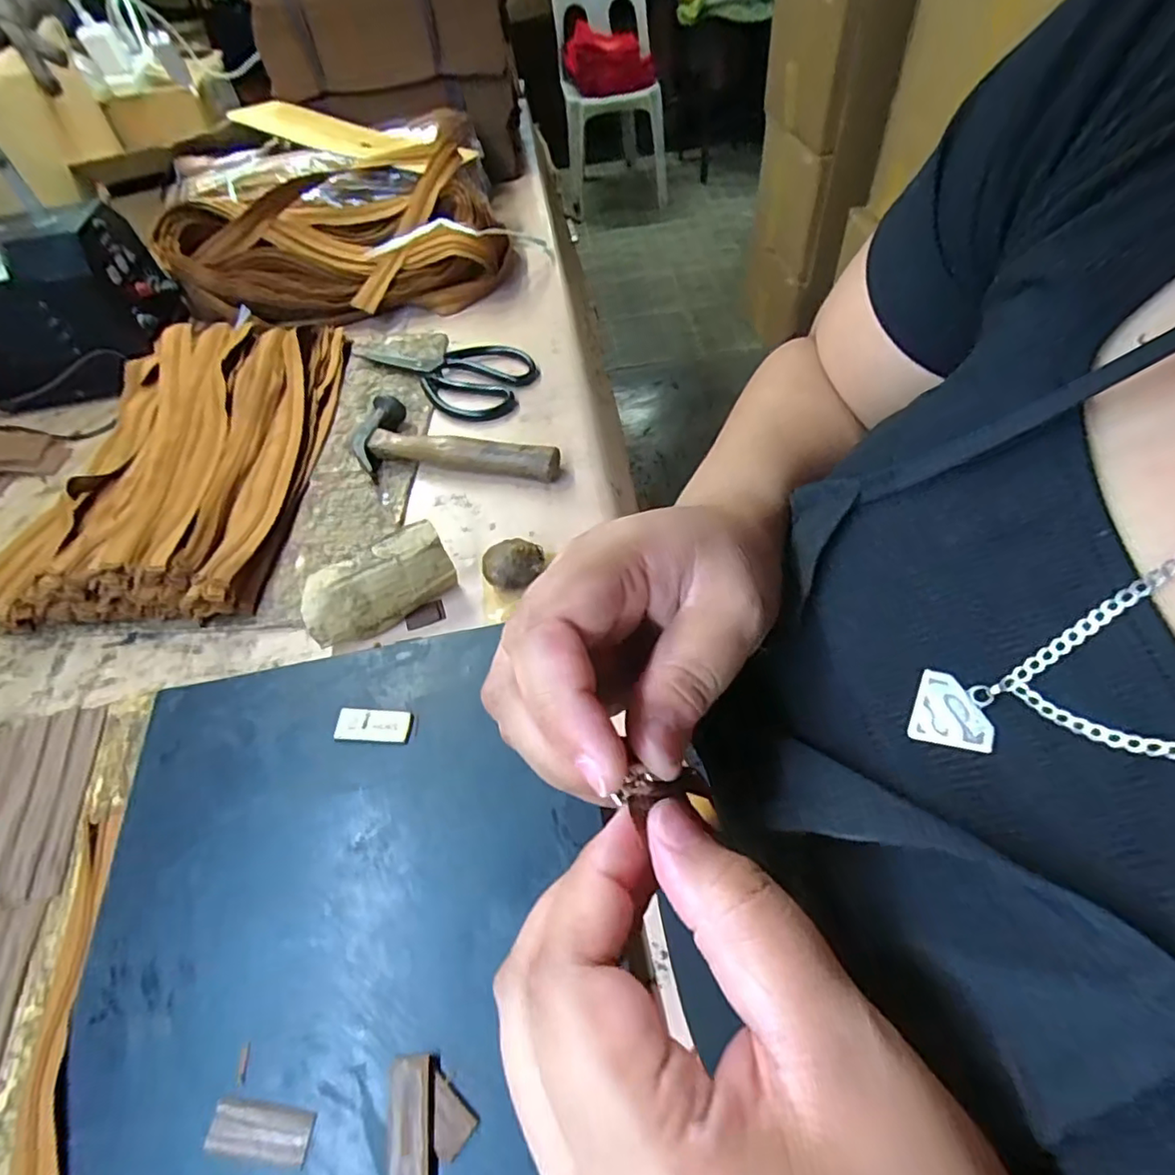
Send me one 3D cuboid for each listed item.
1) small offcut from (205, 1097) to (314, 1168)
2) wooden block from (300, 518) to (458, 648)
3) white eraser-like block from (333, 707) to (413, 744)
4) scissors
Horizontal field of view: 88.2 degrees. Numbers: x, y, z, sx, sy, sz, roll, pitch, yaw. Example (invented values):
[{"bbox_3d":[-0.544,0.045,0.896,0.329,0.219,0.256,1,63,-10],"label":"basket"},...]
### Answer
[{"bbox_3d":[-0.153,0.253,0.282,0.047,0.004,0.020,6,53,4],"label":"small offcut"},{"bbox_3d":[-0.158,-0.001,0.456,0.112,0.058,0.041,-28,57,-14],"label":"wooden block"},{"bbox_3d":[-0.140,0.089,0.394,0.049,0.004,0.021,1,54,6],"label":"white eraser-like block"},{"bbox_3d":[-0.154,-0.242,0.653,0.207,0.009,0.116,26,60,23],"label":"scissors"}]

